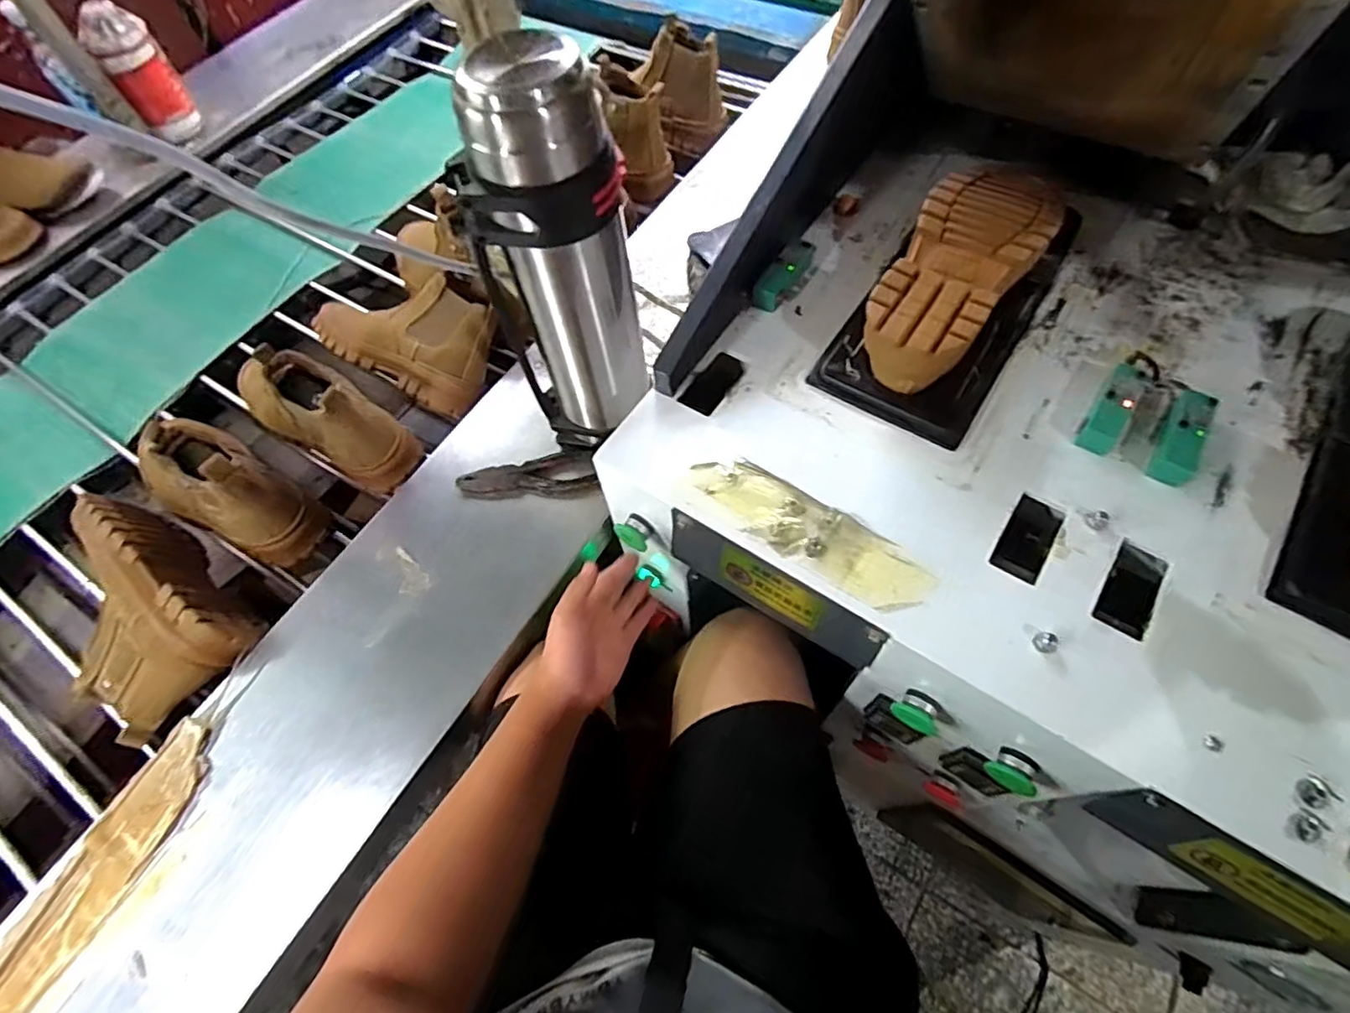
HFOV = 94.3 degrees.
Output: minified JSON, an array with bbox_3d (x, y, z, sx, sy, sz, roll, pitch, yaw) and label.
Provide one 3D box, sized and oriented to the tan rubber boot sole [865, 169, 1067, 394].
[{"bbox_3d":[0.260,-0.214,0.579,0.107,0.061,0.268,31,71,17],"label":"tan rubber boot sole"}]

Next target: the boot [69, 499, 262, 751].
[{"bbox_3d":[-0.582,0.112,0.663,0.245,0.090,0.157,38,71,21],"label":"boot"}]

